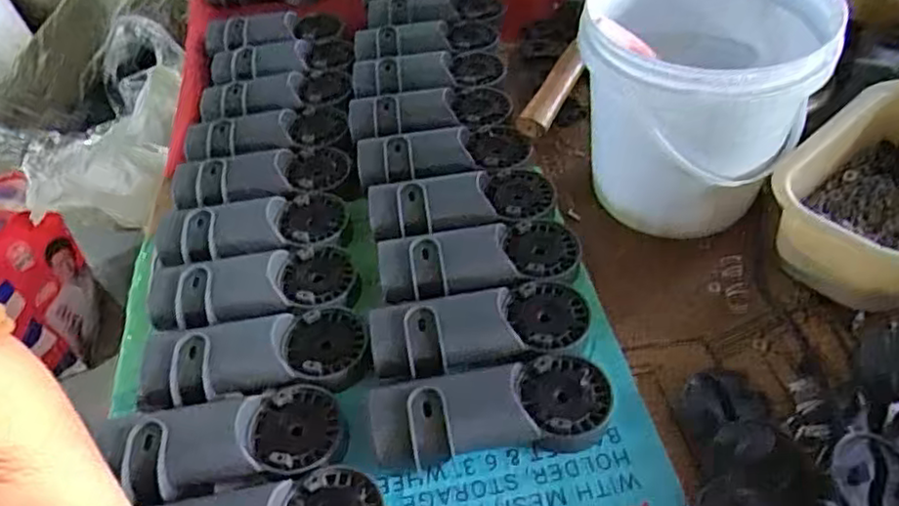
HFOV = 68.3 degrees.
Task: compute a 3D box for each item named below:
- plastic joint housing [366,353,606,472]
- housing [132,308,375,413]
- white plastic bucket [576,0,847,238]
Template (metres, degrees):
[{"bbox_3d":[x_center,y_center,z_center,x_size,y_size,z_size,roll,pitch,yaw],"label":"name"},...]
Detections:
[{"bbox_3d":[0.029,0.107,0.451,0.163,0.041,0.062,-12,49,-4],"label":"plastic joint housing"},{"bbox_3d":[-0.146,0.080,0.495,0.169,0.033,0.068,-11,49,-1],"label":"housing"},{"bbox_3d":[0.193,-0.127,0.535,0.175,0.157,0.167,14,52,17],"label":"white plastic bucket"}]

